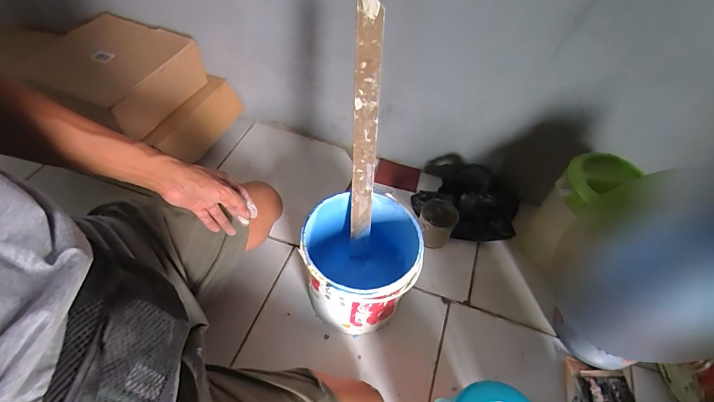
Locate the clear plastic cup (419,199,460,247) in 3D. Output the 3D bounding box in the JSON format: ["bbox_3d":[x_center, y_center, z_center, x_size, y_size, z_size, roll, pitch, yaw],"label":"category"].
[{"bbox_3d":[0.156,0.052,0.729,0.074,0.090,0.075,1,56,-1],"label":"clear plastic cup"}]

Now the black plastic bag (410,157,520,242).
[{"bbox_3d":[0.237,-0.015,0.774,0.211,0.112,0.174,20,53,12],"label":"black plastic bag"}]

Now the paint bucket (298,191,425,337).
[{"bbox_3d":[0.007,0.115,0.611,0.182,0.192,0.167,1,56,-1],"label":"paint bucket"}]

